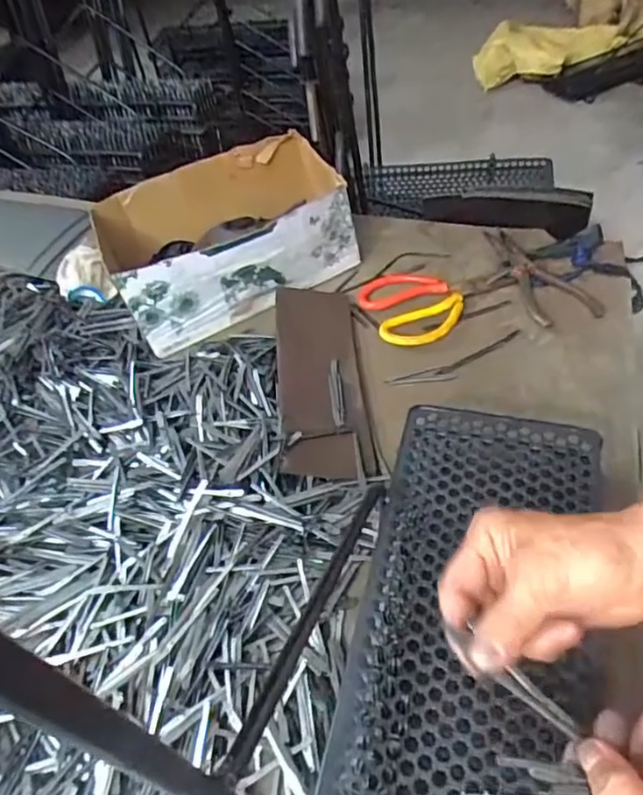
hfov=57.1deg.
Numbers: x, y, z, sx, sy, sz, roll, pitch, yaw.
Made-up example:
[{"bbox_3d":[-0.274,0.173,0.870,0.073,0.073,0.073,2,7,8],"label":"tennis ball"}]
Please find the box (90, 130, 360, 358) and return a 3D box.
[{"bbox_3d":[-0.123,-0.215,0.762,0.296,0.120,0.248,-23,50,-12],"label":"box"}]

